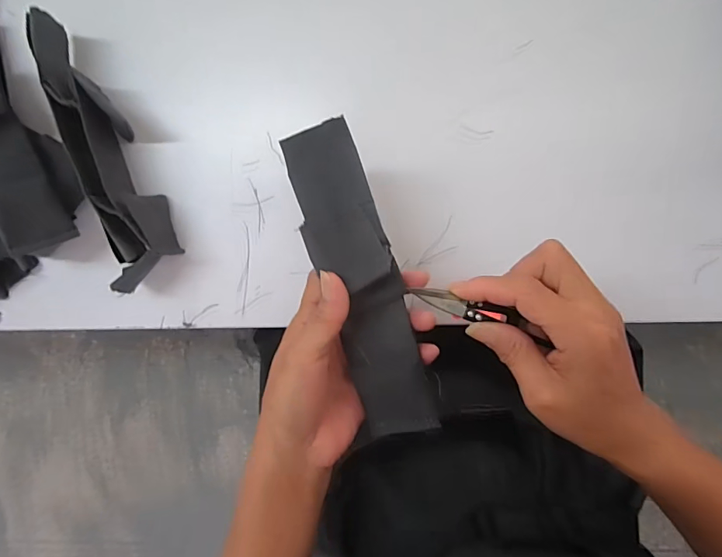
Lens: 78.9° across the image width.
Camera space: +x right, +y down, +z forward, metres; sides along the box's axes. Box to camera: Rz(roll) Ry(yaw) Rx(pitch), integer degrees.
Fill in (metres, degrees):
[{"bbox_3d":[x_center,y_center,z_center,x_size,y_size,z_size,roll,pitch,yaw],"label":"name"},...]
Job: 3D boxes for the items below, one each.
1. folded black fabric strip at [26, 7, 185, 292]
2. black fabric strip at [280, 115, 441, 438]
[{"bbox_3d":[-0.188,-0.094,0.331,0.041,0.052,0.198,-13,96,5],"label":"folded black fabric strip"},{"bbox_3d":[0.000,0.005,0.263,0.045,0.028,0.194,-17,94,6],"label":"black fabric strip"}]

